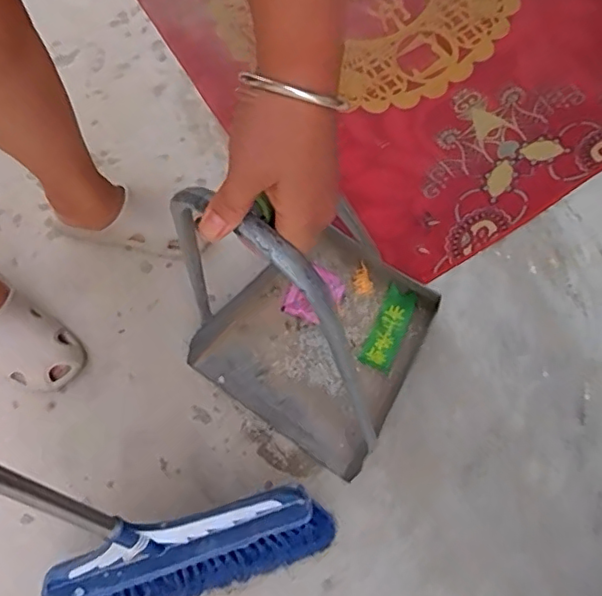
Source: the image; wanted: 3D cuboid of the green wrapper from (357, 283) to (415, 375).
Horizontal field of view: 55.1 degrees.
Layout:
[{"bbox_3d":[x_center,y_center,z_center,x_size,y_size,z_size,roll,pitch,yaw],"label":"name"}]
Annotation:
[{"bbox_3d":[0.137,0.051,0.906,0.050,0.013,0.132,23,78,16],"label":"green wrapper"}]

